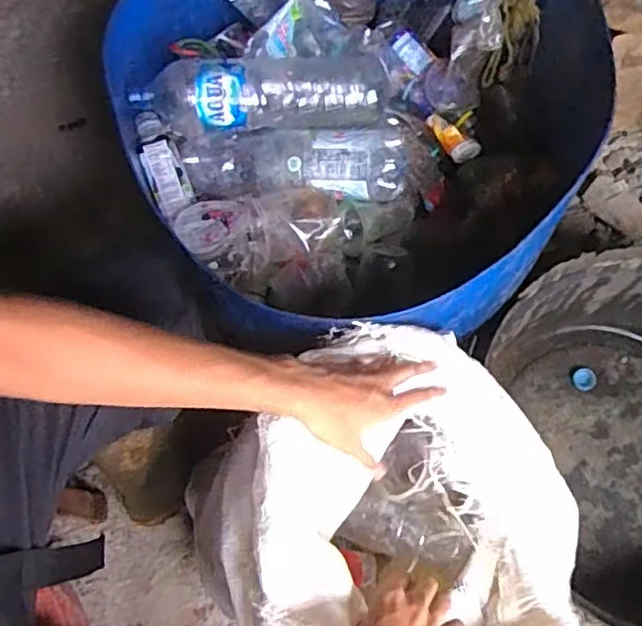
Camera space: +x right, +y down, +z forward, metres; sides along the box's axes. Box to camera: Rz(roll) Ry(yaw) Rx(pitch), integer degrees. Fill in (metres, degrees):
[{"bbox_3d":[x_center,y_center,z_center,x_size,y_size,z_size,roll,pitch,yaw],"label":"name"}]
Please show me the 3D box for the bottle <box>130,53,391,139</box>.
[{"bbox_3d":[-0.069,-0.282,0.801,0.315,0.078,0.094,-3,70,-1],"label":"bottle"}]

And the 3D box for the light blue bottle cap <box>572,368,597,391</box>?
[{"bbox_3d":[0.419,0.105,1.012,0.036,0.011,0.033,0,70,0],"label":"light blue bottle cap"}]

